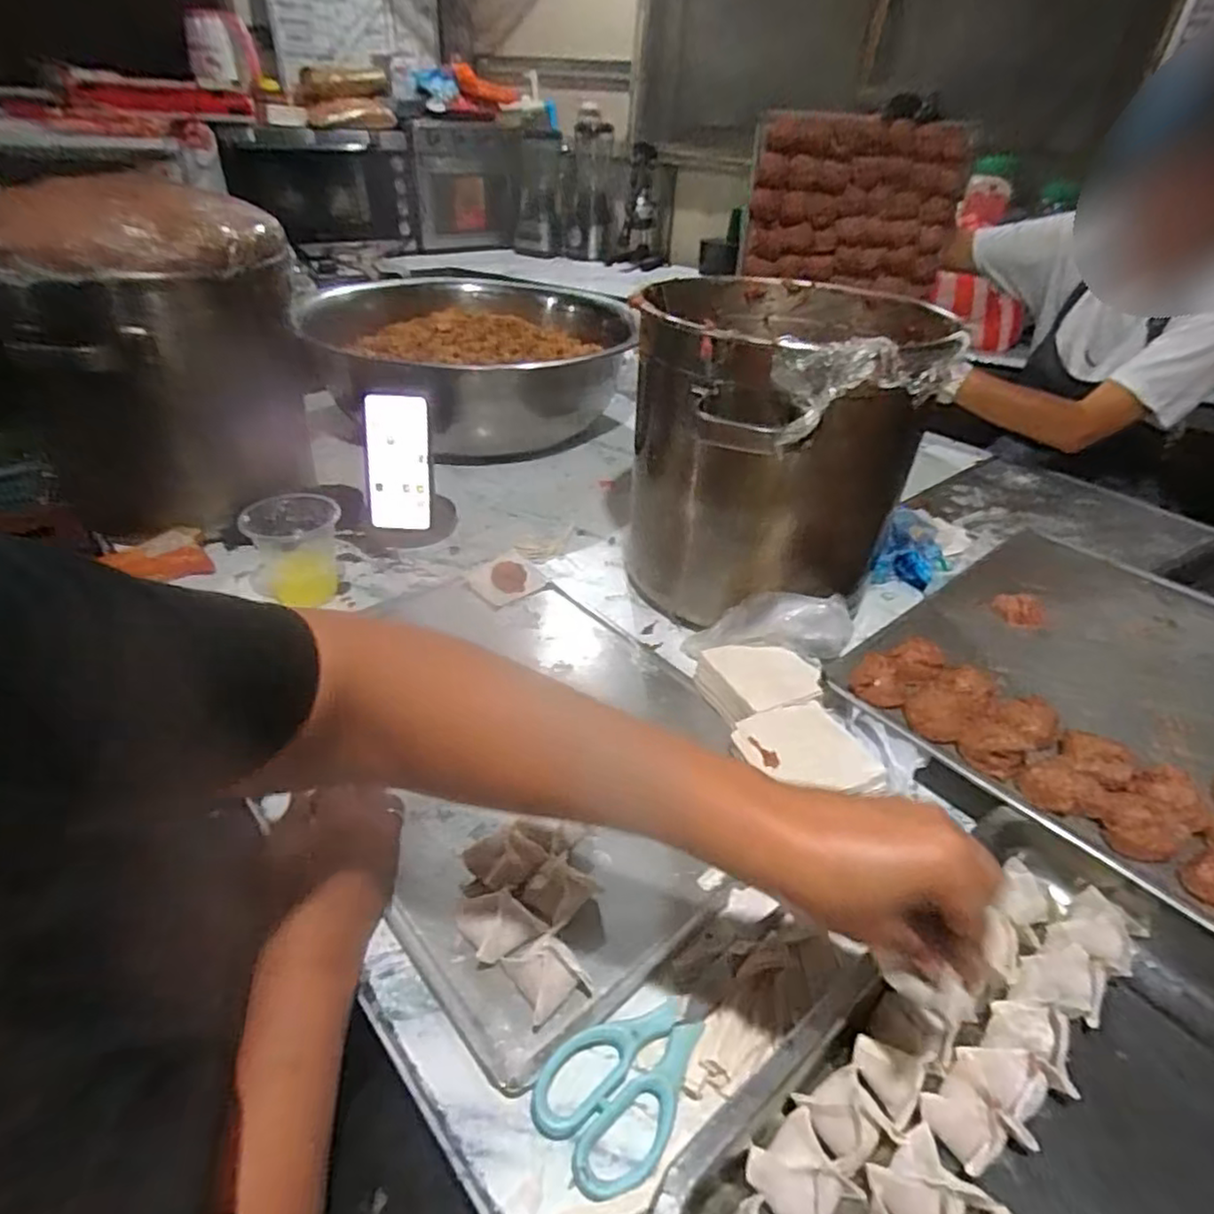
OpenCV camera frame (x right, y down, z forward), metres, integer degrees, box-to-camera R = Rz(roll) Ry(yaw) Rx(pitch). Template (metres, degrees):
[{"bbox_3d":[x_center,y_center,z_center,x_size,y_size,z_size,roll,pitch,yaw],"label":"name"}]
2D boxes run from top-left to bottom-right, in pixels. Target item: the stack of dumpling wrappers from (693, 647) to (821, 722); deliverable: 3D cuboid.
[{"bbox_3d":[0.139,0.070,0.598,0.101,0.024,0.082,-4,38,-11],"label":"stack of dumpling wrappers"}]

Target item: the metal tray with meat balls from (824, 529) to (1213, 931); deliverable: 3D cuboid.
[{"bbox_3d":[0.464,0.056,0.616,0.462,0.040,0.330,-25,46,-33],"label":"metal tray with meat balls"}]

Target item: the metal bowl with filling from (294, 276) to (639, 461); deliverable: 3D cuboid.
[{"bbox_3d":[-0.204,-0.403,1.101,0.455,0.151,0.505,-10,39,-18],"label":"metal bowl with filling"}]

